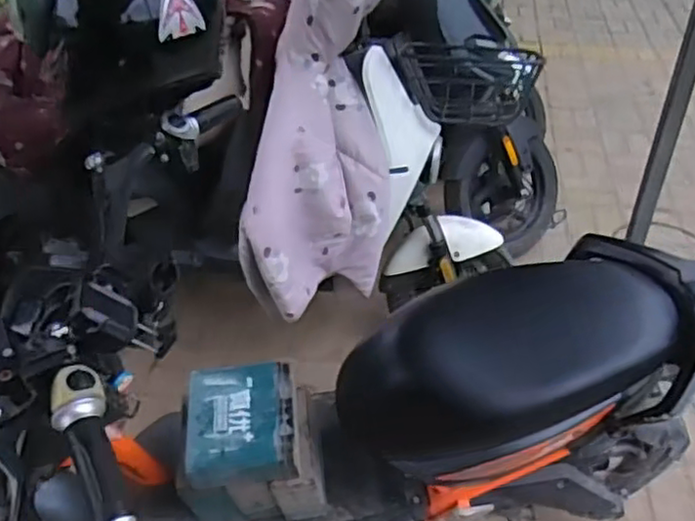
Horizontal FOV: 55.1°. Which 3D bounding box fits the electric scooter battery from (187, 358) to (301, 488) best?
[{"bbox_3d":[-0.168,0.261,1.073,0.167,0.081,0.172,-2,40,-4],"label":"electric scooter battery"}]

